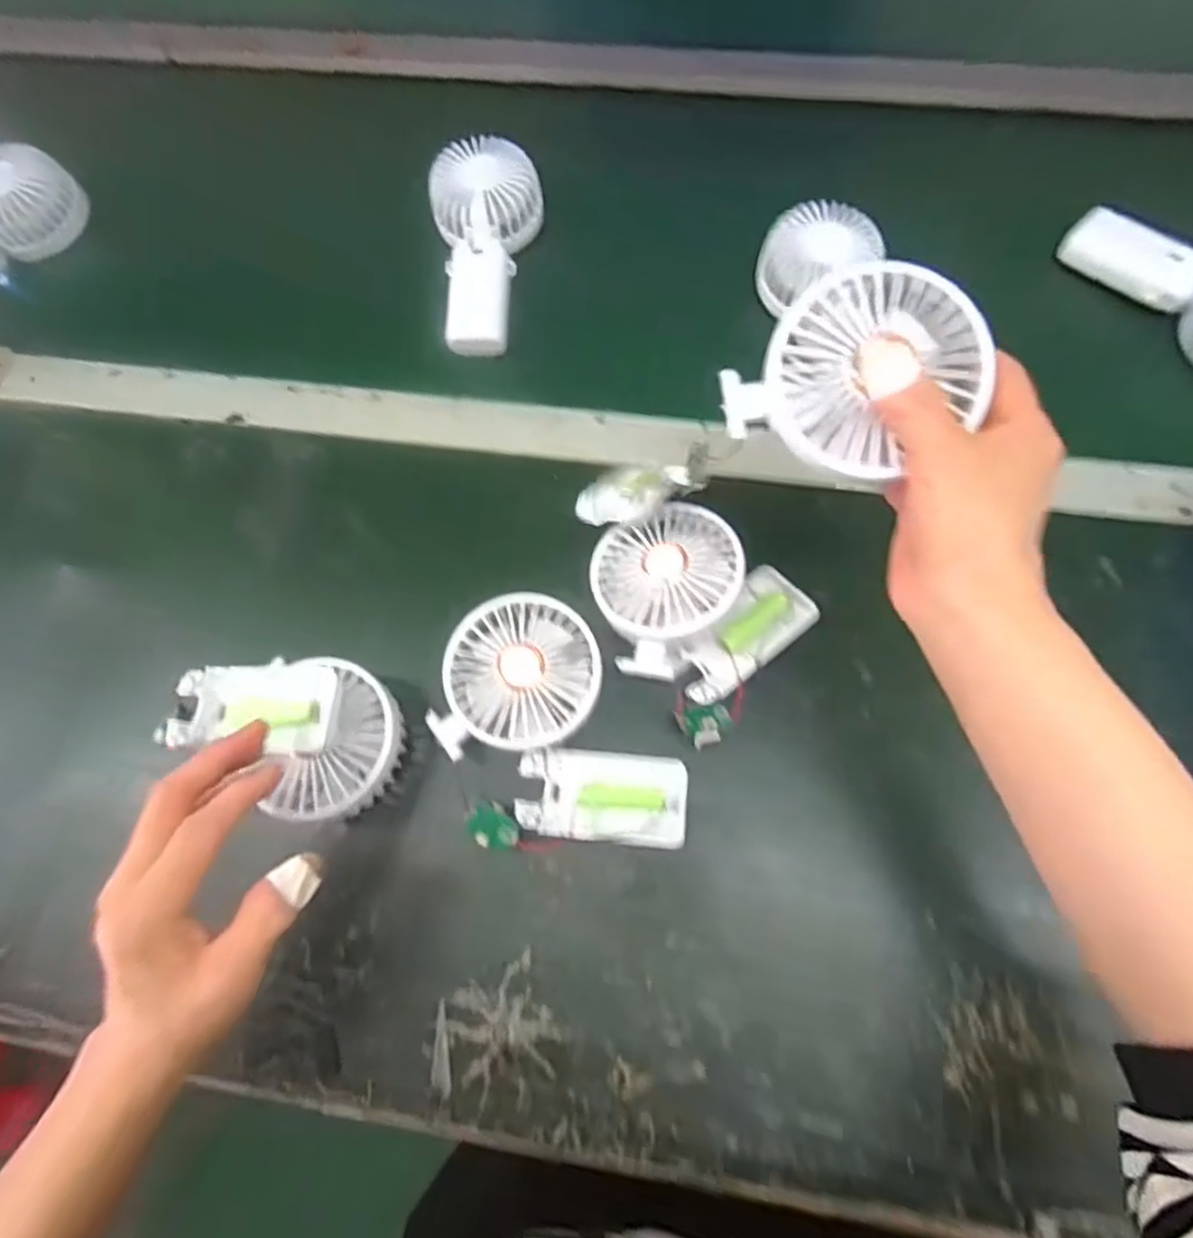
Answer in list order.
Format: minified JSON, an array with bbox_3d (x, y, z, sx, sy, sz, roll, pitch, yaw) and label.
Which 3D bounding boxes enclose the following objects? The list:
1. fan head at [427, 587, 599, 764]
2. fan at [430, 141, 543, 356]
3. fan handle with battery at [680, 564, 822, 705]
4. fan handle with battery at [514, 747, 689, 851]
[{"bbox_3d":[-0.042,0.034,0.389,0.086,0.032,0.092,13,71,7],"label":"fan head"},{"bbox_3d":[-0.090,-0.285,0.526,0.081,0.038,0.171,3,82,3],"label":"fan"},{"bbox_3d":[0.086,0.009,0.409,0.095,0.014,0.048,-37,73,-11],"label":"fan handle with battery"},{"bbox_3d":[0.004,0.101,0.386,0.093,0.017,0.049,5,70,4],"label":"fan handle with battery"}]

